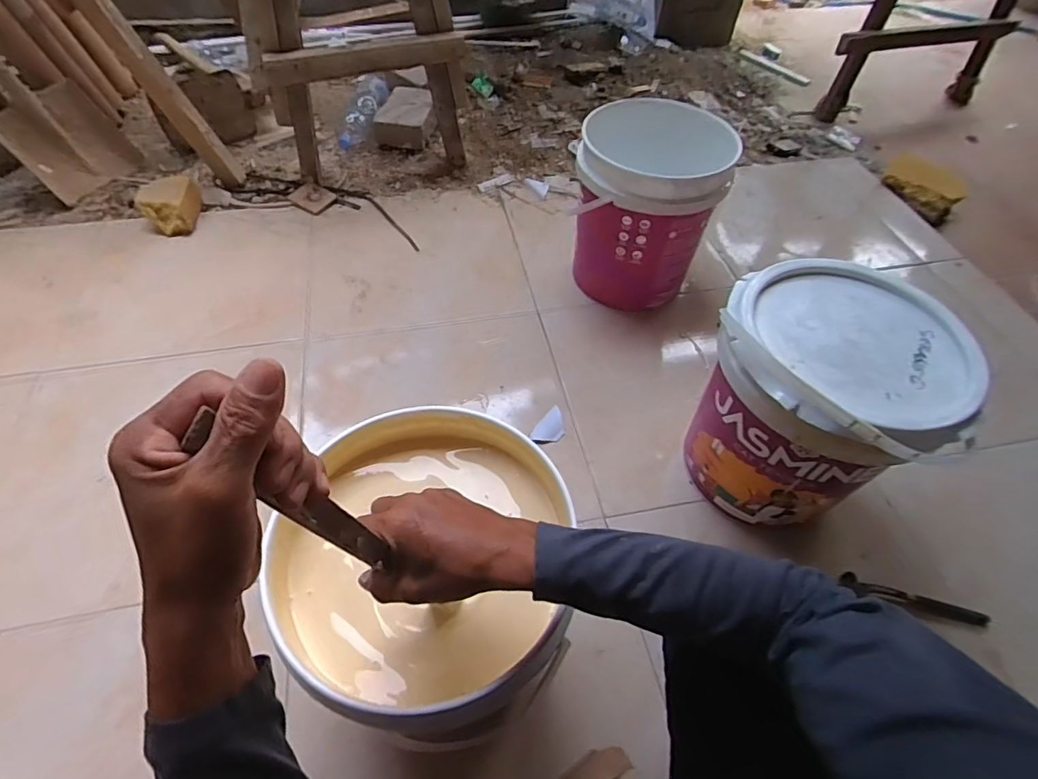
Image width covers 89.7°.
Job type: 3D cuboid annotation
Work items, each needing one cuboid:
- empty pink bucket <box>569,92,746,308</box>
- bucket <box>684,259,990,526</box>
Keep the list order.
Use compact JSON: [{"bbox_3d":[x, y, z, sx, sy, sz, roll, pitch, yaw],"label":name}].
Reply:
[{"bbox_3d":[0.264,-0.397,1.117,0.286,0.325,0.318,16,55,8],"label":"empty pink bucket"},{"bbox_3d":[0.426,0.026,0.781,0.298,0.336,0.291,2,54,-2],"label":"bucket"}]

